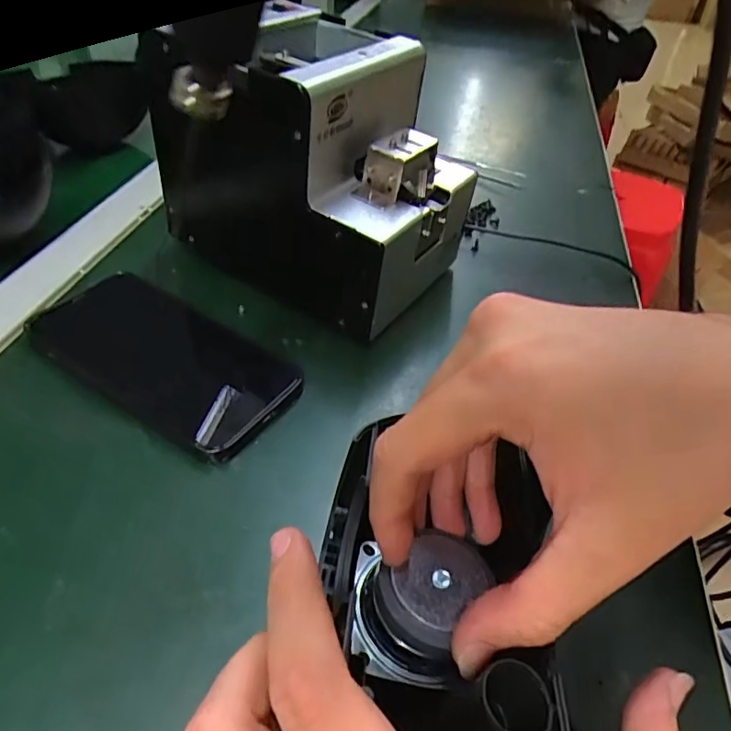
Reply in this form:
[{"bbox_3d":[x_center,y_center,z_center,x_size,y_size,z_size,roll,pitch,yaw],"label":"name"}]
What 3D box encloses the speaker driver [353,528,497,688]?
[{"bbox_3d":[0.020,0.084,0.194,0.046,0.023,0.046,8,45,2],"label":"speaker driver"}]

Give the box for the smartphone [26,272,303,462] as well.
[{"bbox_3d":[-0.117,-0.008,0.324,0.156,0.015,0.089,25,48,18],"label":"smartphone"}]

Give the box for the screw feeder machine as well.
[{"bbox_3d":[-0.029,-0.133,0.368,0.172,0.142,0.125,30,50,23],"label":"screw feeder machine"}]

